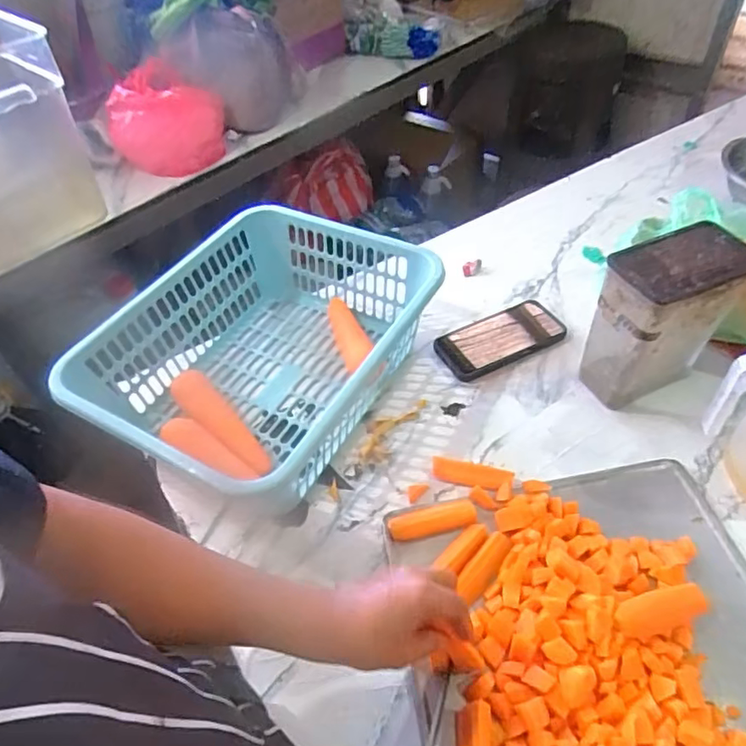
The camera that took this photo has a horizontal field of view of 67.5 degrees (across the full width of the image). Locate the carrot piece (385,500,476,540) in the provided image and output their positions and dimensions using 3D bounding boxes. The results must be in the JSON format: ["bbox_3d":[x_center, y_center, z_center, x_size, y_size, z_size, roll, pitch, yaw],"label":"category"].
[{"bbox_3d":[0.063,0.157,0.586,0.092,0.017,0.029,-12,48,-4],"label":"carrot piece"}]

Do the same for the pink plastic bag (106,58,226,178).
[{"bbox_3d":[-0.431,-0.525,1.161,0.233,0.178,0.140,-15,48,-7],"label":"pink plastic bag"}]

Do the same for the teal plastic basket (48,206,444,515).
[{"bbox_3d":[-0.122,-0.022,0.682,0.314,0.133,0.386,19,53,22],"label":"teal plastic basket"}]

